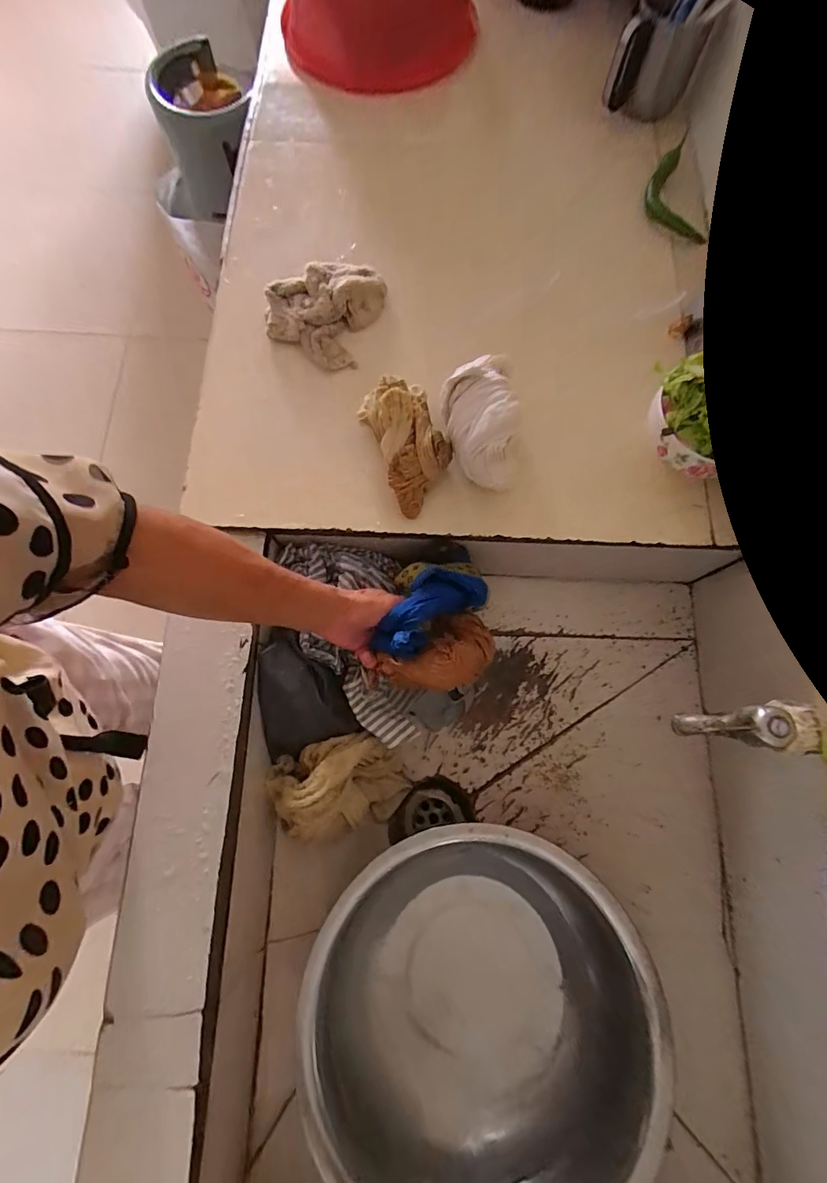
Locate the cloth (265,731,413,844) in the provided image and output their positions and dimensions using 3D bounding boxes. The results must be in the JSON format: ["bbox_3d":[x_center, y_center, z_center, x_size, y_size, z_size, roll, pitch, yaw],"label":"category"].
[{"bbox_3d":[-0.086,0.223,0.513,0.155,0.089,0.106,-14,76,-5],"label":"cloth"}]

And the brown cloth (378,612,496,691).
[{"bbox_3d":[0.034,0.070,0.493,0.122,0.044,0.073,-25,77,-8],"label":"brown cloth"}]

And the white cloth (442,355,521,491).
[{"bbox_3d":[0.073,-0.186,0.479,0.080,0.060,0.143,-6,76,-3],"label":"white cloth"}]

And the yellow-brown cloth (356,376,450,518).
[{"bbox_3d":[-0.004,-0.164,0.493,0.078,0.062,0.144,-23,77,-7],"label":"yellow-brown cloth"}]

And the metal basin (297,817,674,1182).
[{"bbox_3d":[0.067,0.421,0.464,0.334,0.108,0.330,0,75,-1],"label":"metal basin"}]

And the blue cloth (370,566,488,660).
[{"bbox_3d":[0.016,0.016,0.478,0.131,0.041,0.063,-36,79,-11],"label":"blue cloth"}]

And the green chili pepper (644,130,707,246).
[{"bbox_3d":[0.354,-0.541,0.618,0.066,0.025,0.141,-13,89,-5],"label":"green chili pepper"}]

